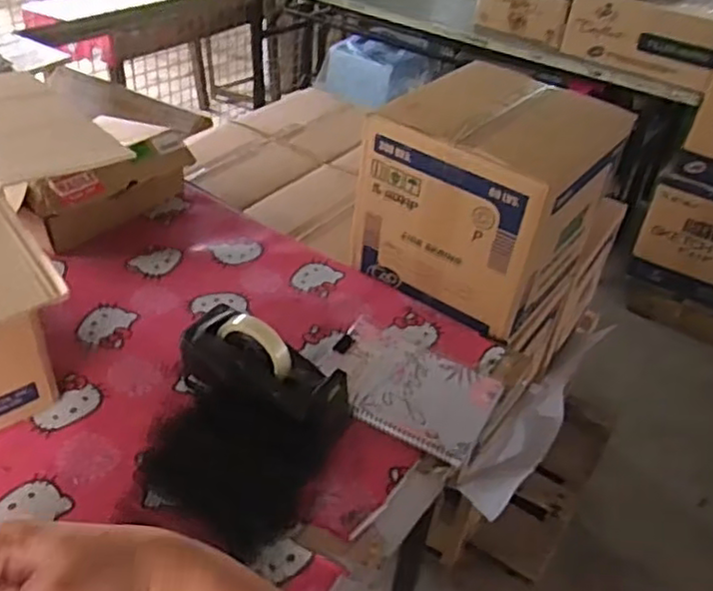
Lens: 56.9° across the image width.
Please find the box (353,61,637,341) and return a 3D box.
[{"bbox_3d":[0.197,-0.155,0.995,0.285,0.289,0.273,30,44,26],"label":"box"}]

